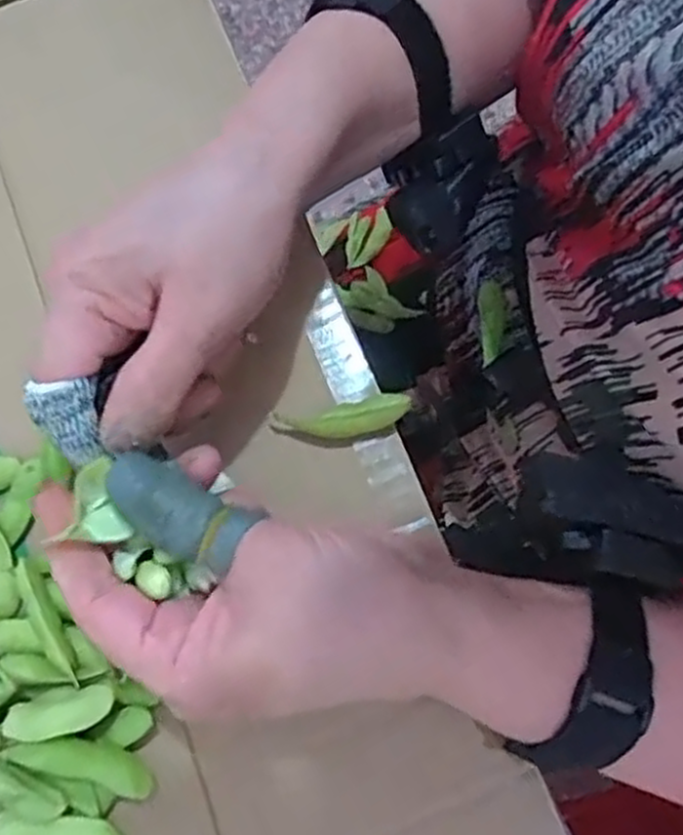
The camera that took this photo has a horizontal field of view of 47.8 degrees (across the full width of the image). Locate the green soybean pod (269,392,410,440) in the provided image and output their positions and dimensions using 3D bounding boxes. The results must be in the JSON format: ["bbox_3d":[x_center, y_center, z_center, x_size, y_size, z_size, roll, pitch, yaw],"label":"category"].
[{"bbox_3d":[0.000,0.001,0.303,0.053,0.012,0.014,-9,77,-4],"label":"green soybean pod"}]

